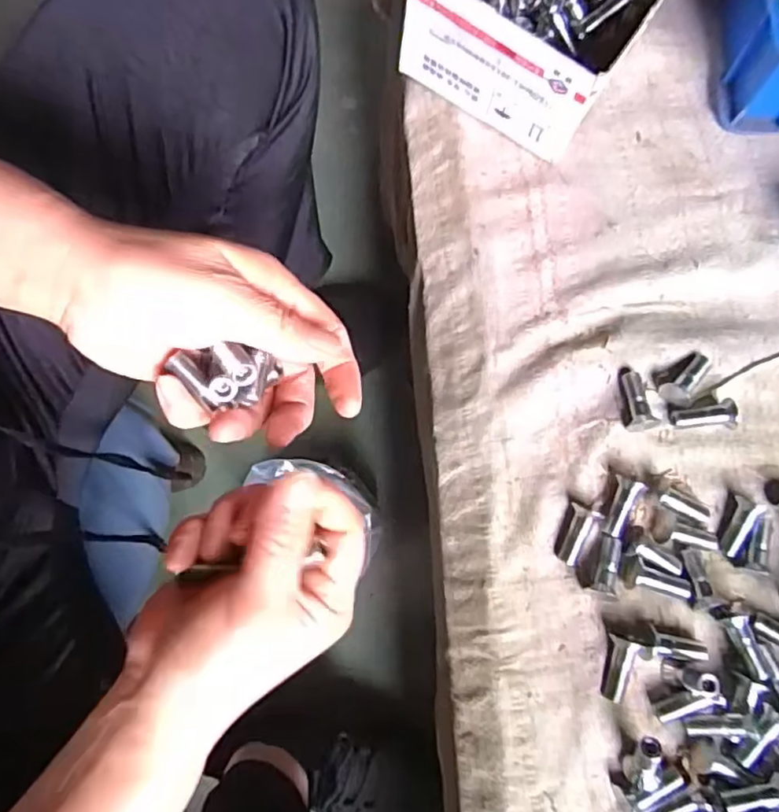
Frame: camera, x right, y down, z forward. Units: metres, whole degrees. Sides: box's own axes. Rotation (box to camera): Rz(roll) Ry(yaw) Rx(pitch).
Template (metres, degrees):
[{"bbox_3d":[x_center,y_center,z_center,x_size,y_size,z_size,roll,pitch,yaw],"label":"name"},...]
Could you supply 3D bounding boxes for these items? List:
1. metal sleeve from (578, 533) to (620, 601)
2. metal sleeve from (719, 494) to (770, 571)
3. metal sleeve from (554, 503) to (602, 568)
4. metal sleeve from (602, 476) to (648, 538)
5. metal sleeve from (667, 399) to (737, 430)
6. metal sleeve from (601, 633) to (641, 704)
[{"bbox_3d":[0.122,0.092,0.359,0.021,0.017,0.035,10,78,1],"label":"metal sleeve"},{"bbox_3d":[0.211,0.075,0.365,0.025,0.016,0.037,25,78,4],"label":"metal sleeve"},{"bbox_3d":[0.109,0.075,0.361,0.015,0.013,0.034,20,91,3],"label":"metal sleeve"},{"bbox_3d":[0.137,0.060,0.365,0.016,0.012,0.035,22,95,3],"label":"metal sleeve"},{"bbox_3d":[0.192,0.006,0.382,0.038,0.012,0.017,-4,78,-2],"label":"metal sleeve"},{"bbox_3d":[0.127,0.146,0.344,0.013,0.016,0.034,13,78,1],"label":"metal sleeve"}]

